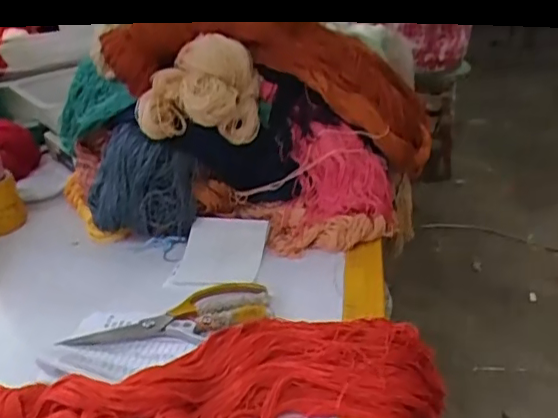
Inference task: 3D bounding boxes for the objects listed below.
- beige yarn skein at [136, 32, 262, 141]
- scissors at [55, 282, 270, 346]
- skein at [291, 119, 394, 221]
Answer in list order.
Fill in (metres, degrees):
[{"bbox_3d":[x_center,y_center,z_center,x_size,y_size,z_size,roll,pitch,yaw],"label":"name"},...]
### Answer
[{"bbox_3d":[-0.108,-0.152,0.763,0.134,0.137,0.117,1,28,14],"label":"beige yarn skein"},{"bbox_3d":[-0.117,0.116,0.619,0.217,0.017,0.072,-12,27,-11],"label":"scissors"},{"bbox_3d":[0.086,-0.059,0.798,0.124,0.102,0.118,-8,27,-3],"label":"skein"}]

